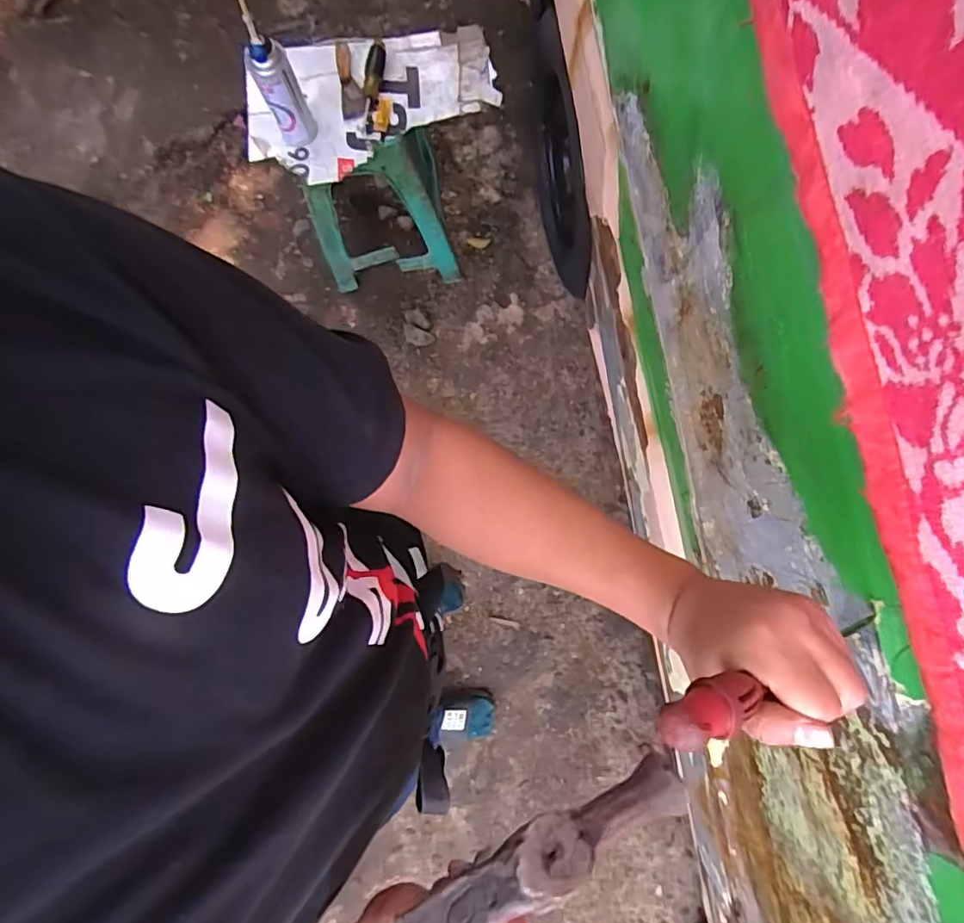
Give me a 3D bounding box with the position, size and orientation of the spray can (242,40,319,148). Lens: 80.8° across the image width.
[{"bbox_3d":[-0.339,-0.626,0.958,0.067,0.187,0.052,-24,79,-4],"label":"spray can"}]

